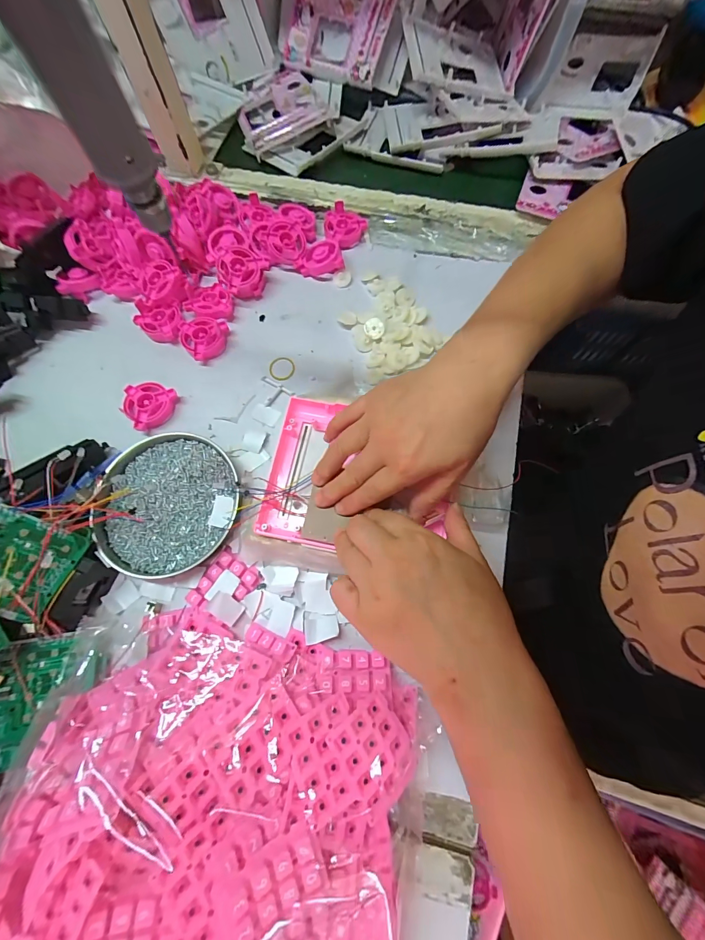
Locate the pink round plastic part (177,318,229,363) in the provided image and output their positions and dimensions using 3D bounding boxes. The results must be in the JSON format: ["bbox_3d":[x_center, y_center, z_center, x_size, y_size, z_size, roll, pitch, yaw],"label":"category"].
[{"bbox_3d":[-0.169,-0.154,0.403,0.052,0.020,0.051,0,72,1],"label":"pink round plastic part"}]

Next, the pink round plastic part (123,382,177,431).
[{"bbox_3d":[-0.219,-0.074,0.379,0.052,0.019,0.049,0,72,1],"label":"pink round plastic part"}]

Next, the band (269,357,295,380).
[{"bbox_3d":[-0.080,-0.116,0.394,0.029,0.004,0.032,-20,72,-5],"label":"band"}]

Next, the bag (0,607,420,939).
[{"bbox_3d":[-0.101,0.229,0.231,0.271,0.077,0.226,10,72,5],"label":"bag"}]

